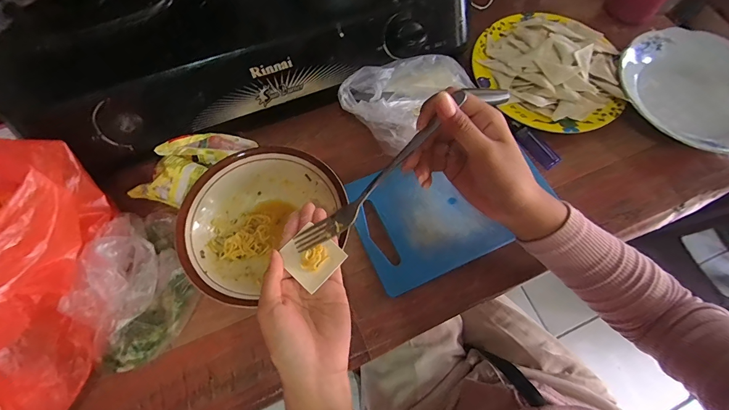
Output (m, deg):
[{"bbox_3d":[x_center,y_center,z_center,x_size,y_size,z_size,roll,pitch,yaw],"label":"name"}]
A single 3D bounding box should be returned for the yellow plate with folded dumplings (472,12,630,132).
[{"bbox_3d":[0.260,-0.199,0.485,0.196,0.034,0.199,0,69,-1],"label":"yellow plate with folded dumplings"}]

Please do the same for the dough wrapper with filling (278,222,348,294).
[{"bbox_3d":[-0.045,0.046,0.305,0.041,0.012,0.044,42,73,14],"label":"dough wrapper with filling"}]

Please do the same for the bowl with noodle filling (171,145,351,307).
[{"bbox_3d":[-0.116,0.012,0.385,0.174,0.045,0.156,-40,74,-15],"label":"bowl with noodle filling"}]

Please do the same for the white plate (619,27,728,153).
[{"bbox_3d":[0.467,-0.162,0.481,0.209,0.026,0.202,0,69,-1],"label":"white plate"}]

